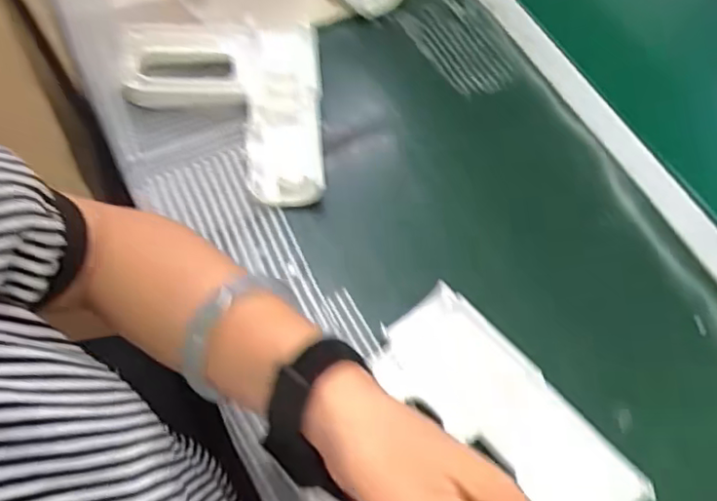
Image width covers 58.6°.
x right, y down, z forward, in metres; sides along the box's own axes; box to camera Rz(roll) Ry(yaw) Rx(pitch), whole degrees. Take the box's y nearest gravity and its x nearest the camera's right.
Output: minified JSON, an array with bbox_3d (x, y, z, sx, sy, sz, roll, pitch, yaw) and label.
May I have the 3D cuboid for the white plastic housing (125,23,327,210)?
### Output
[{"bbox_3d":[-0.127,-0.134,0.598,0.184,0.036,0.209,-4,61,-6],"label":"white plastic housing"}]

